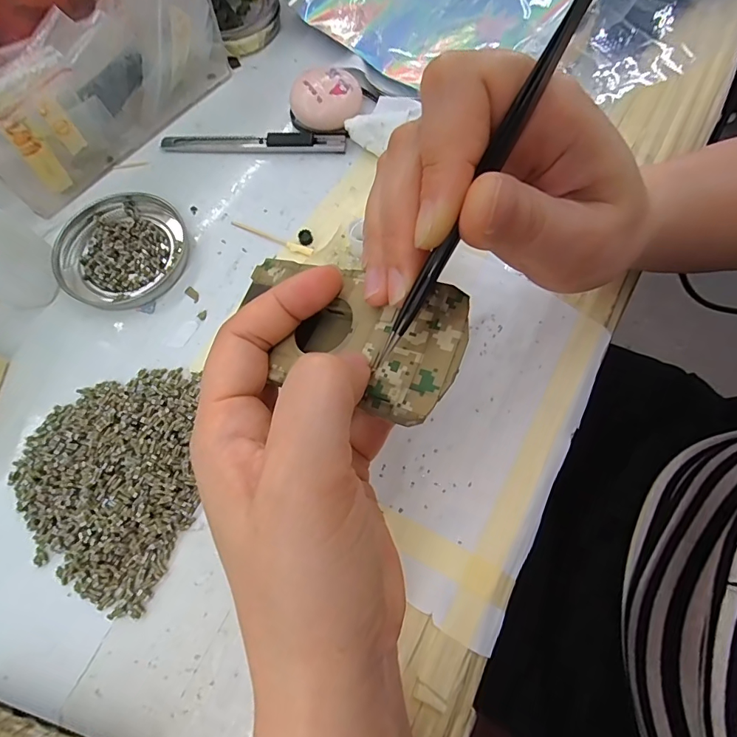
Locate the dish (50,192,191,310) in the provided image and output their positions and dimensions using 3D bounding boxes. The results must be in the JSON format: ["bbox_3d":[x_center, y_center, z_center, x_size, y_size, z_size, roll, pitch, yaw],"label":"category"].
[{"bbox_3d":[-0.153,-0.075,0.272,0.076,0.009,0.078,0,70,1],"label":"dish"}]

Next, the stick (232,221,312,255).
[{"bbox_3d":[-0.062,-0.083,0.276,0.058,0.004,0.007,22,72,8],"label":"stick"}]

